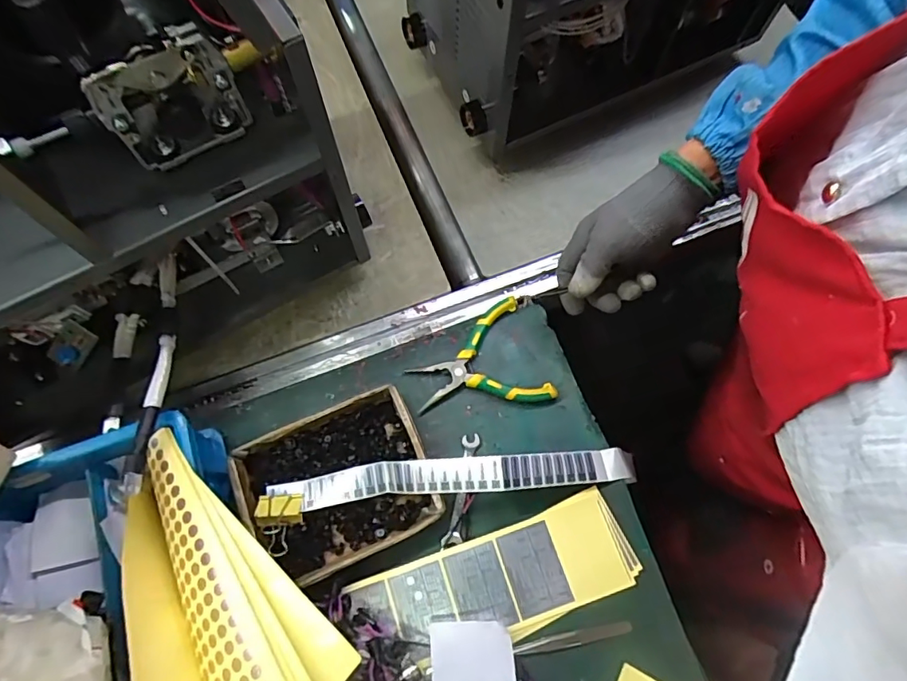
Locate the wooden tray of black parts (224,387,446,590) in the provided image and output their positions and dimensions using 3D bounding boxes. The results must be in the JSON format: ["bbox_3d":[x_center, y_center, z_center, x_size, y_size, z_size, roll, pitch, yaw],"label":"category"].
[{"bbox_3d":[-0.111,0.139,0.494,0.171,0.035,0.141,-23,73,-8],"label":"wooden tray of black parts"}]

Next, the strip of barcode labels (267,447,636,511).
[{"bbox_3d":[0.005,0.129,0.481,0.365,0.053,0.040,-4,71,-2],"label":"strip of barcode labels"}]

